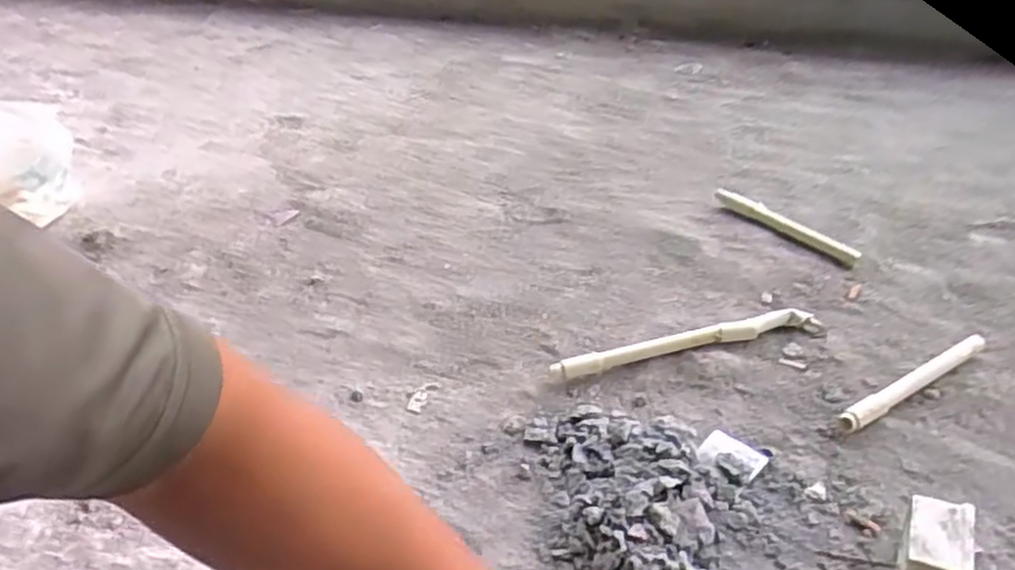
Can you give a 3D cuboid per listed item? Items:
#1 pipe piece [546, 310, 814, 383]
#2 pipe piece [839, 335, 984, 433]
[{"bbox_3d":[0.214,0.072,0.922,0.329,0.026,0.025,-11,38,-7],"label":"pipe piece"},{"bbox_3d":[0.460,0.109,0.847,0.220,0.019,0.024,-22,41,-21],"label":"pipe piece"}]

